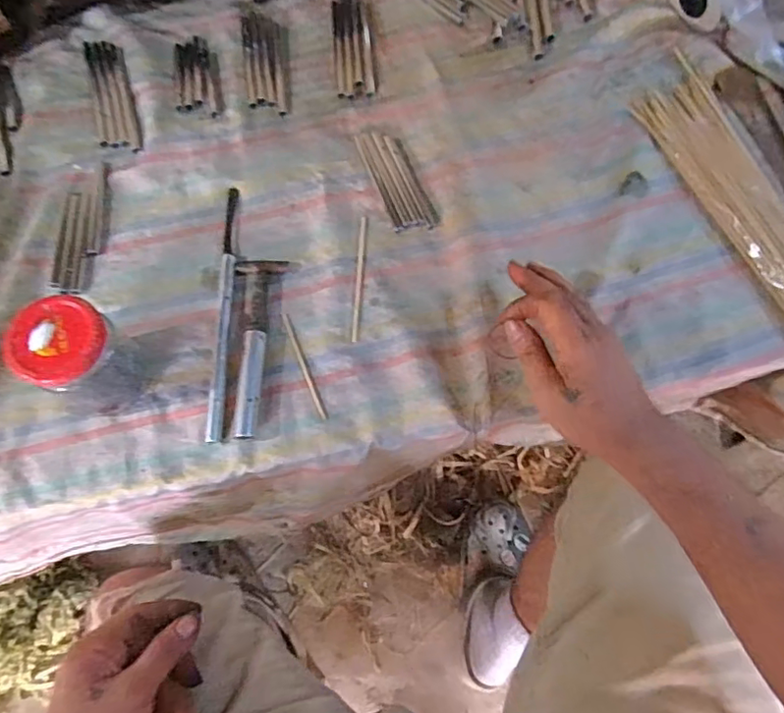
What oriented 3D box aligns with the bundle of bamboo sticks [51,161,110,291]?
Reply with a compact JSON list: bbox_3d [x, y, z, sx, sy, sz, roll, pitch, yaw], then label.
[{"bbox_3d":[-0.286,-0.120,0.526,0.037,0.008,0.130,-2,73,0],"label":"bundle of bamboo sticks"}]

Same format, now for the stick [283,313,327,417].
[{"bbox_3d":[-0.074,0.008,0.484,0.006,0.004,0.098,-22,74,-6],"label":"stick"}]

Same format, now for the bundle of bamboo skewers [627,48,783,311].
[{"bbox_3d":[0.326,-0.143,0.511,0.074,0.030,0.315,-22,74,-6],"label":"bundle of bamboo skewers"}]

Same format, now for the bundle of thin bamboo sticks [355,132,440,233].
[{"bbox_3d":[0.005,-0.168,0.543,0.042,0.004,0.115,-21,74,-6],"label":"bundle of thin bamboo sticks"}]

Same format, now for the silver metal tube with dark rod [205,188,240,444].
[{"bbox_3d":[-0.146,-0.044,0.498,0.013,0.015,0.236,-1,73,0],"label":"silver metal tube with dark rod"}]

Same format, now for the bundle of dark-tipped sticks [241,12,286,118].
[{"bbox_3d":[-0.133,-0.308,0.597,0.039,0.009,0.142,-9,73,-2],"label":"bundle of dark-tipped sticks"}]

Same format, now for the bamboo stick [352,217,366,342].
[{"bbox_3d":[-0.029,-0.071,0.512,0.006,0.004,0.120,2,73,2],"label":"bamboo stick"}]

